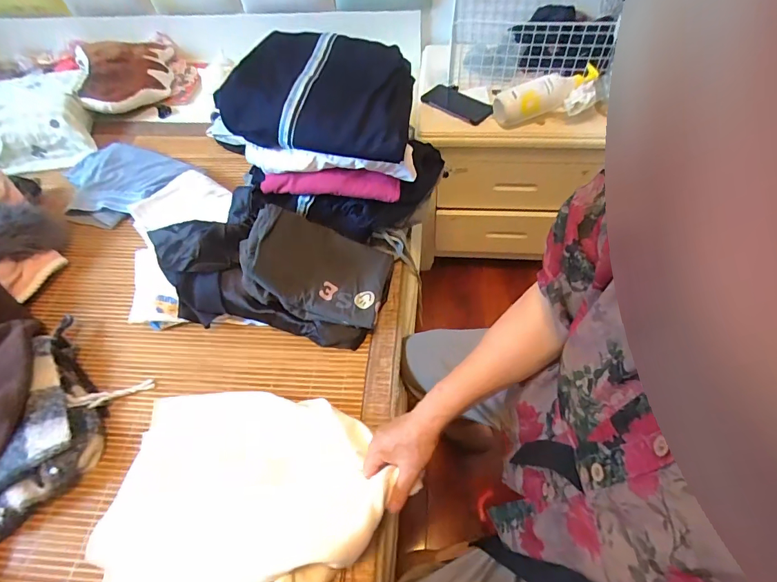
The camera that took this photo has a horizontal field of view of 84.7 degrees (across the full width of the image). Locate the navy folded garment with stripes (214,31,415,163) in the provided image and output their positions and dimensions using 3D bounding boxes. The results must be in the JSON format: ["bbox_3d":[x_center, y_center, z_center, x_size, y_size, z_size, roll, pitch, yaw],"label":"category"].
[{"bbox_3d":[-0.114,-0.325,0.696,0.301,0.092,0.201,4,55,7],"label":"navy folded garment with stripes"}]

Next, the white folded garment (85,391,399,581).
[{"bbox_3d":[-0.194,0.264,0.547,0.372,0.086,0.284,5,55,7],"label":"white folded garment"}]

